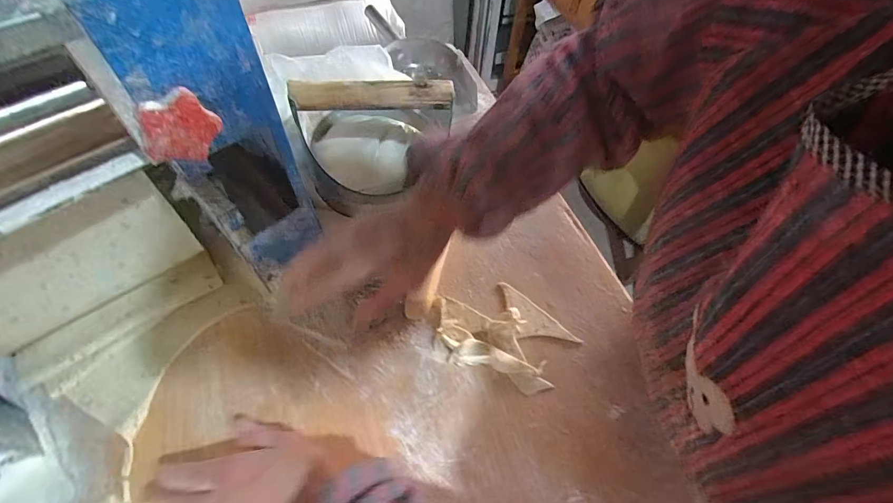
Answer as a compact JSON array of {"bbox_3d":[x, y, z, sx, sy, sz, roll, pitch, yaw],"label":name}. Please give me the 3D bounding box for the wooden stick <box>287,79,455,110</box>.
[{"bbox_3d":[-0.074,-0.162,0.409,0.162,0.028,0.017,-6,57,-8],"label":"wooden stick"}]

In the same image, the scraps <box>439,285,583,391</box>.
[{"bbox_3d":[0.061,0.079,0.420,0.138,0.023,0.104,18,57,8],"label":"scraps"}]

